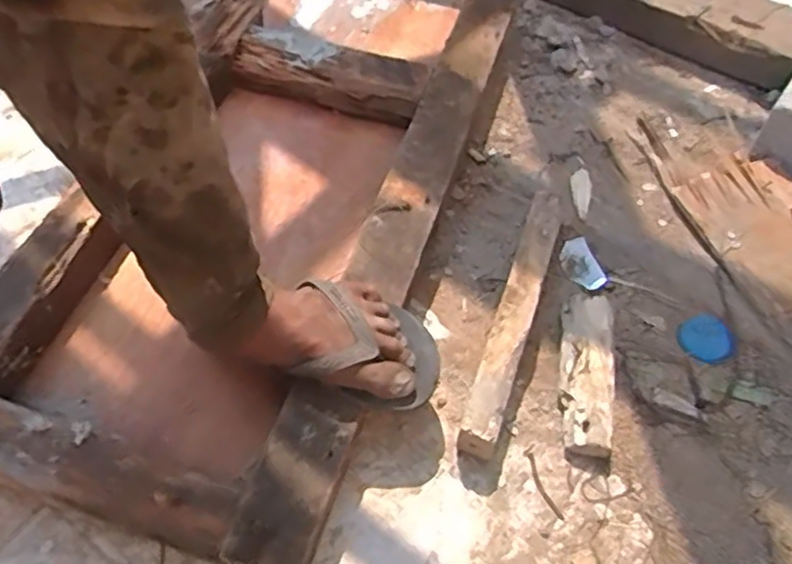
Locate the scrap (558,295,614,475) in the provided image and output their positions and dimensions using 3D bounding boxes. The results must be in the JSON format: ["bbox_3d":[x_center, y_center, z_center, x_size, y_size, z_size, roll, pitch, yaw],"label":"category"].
[{"bbox_3d":[0.197,0.094,0.700,0.050,0.033,0.196,7,56,5],"label":"scrap"}]

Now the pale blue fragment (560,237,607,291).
[{"bbox_3d":[0.219,-0.020,0.805,0.038,0.006,0.072,-24,55,8],"label":"pale blue fragment"}]

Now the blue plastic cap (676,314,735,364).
[{"bbox_3d":[0.338,0.062,0.739,0.058,0.009,0.055,0,55,0],"label":"blue plastic cap"}]

